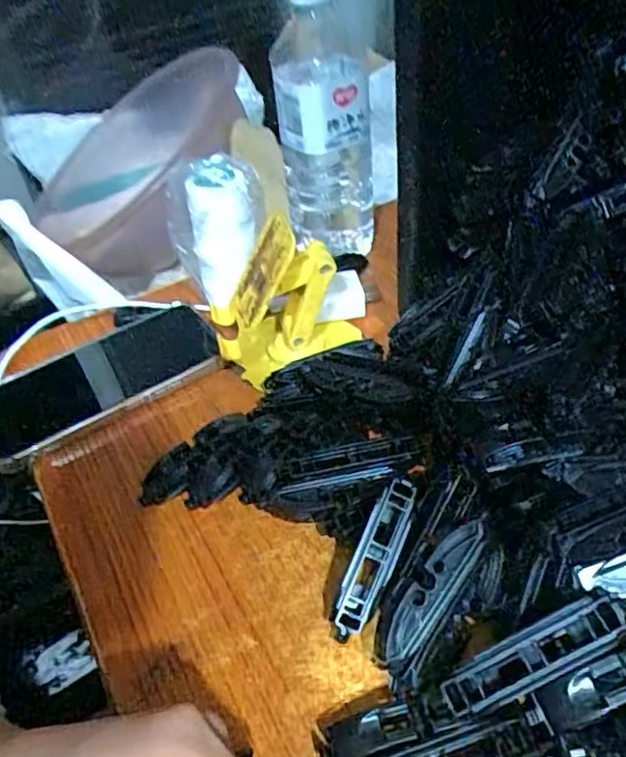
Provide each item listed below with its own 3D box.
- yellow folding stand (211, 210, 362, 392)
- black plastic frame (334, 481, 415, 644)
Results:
[{"bbox_3d":[-0.020,-0.051,0.424,0.099,0.102,0.067,-10,43,-2],"label":"yellow folding stand"},{"bbox_3d":[0.030,0.086,0.301,0.018,0.011,0.079,18,72,25],"label":"black plastic frame"}]

